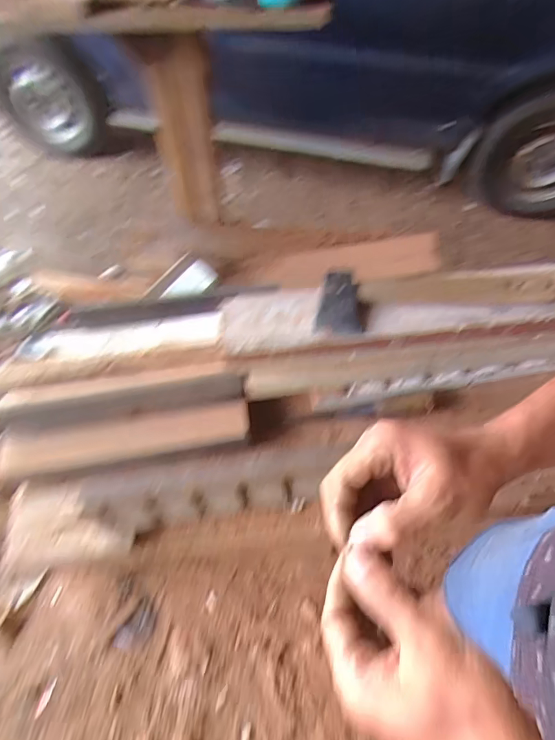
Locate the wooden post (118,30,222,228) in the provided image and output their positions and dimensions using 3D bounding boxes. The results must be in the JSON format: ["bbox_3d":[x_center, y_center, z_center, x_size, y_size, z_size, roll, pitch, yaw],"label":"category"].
[{"bbox_3d":[-0.226,-0.552,1.114,0.138,0.702,0.065,-12,83,-7],"label":"wooden post"}]

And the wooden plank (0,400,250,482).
[{"bbox_3d":[-0.265,0.127,0.779,0.427,0.025,0.090,-7,93,-5],"label":"wooden plank"}]

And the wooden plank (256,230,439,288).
[{"bbox_3d":[0.169,-0.260,1.106,0.436,0.102,0.034,-6,32,16],"label":"wooden plank"}]

